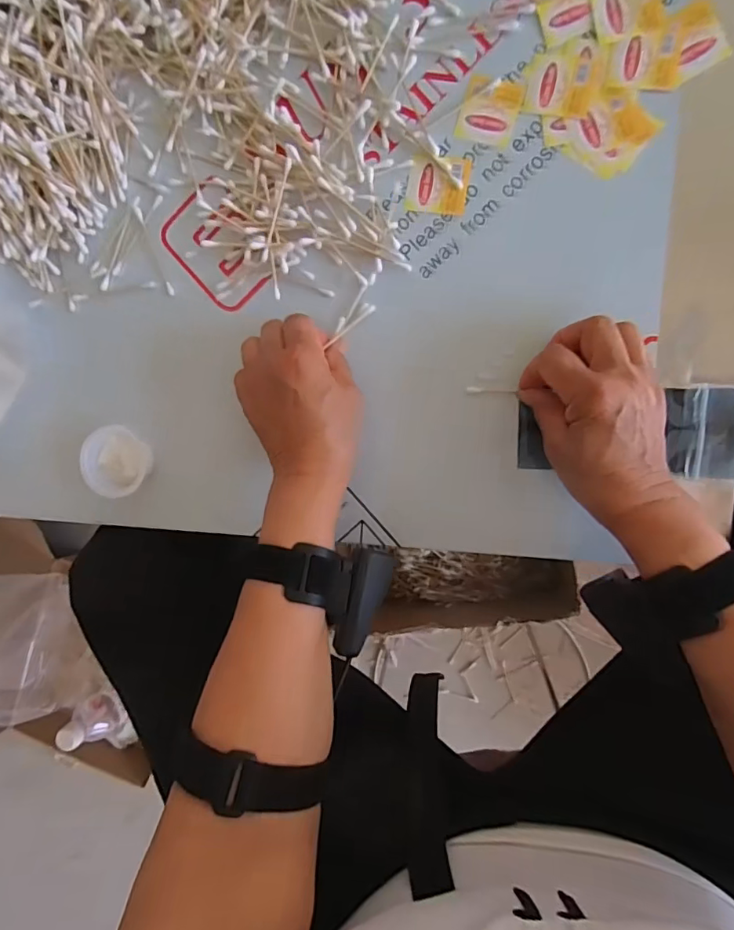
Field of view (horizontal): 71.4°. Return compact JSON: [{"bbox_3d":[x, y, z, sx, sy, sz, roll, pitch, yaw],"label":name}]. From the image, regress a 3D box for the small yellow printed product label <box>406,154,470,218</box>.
[{"bbox_3d":[0.052,-0.204,0.371,0.043,0.004,0.038,10,96,7],"label":"small yellow printed product label"}]

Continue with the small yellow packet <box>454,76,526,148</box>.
[{"bbox_3d":[0.087,-0.250,0.360,0.040,0.004,0.043,16,97,7],"label":"small yellow packet"}]

